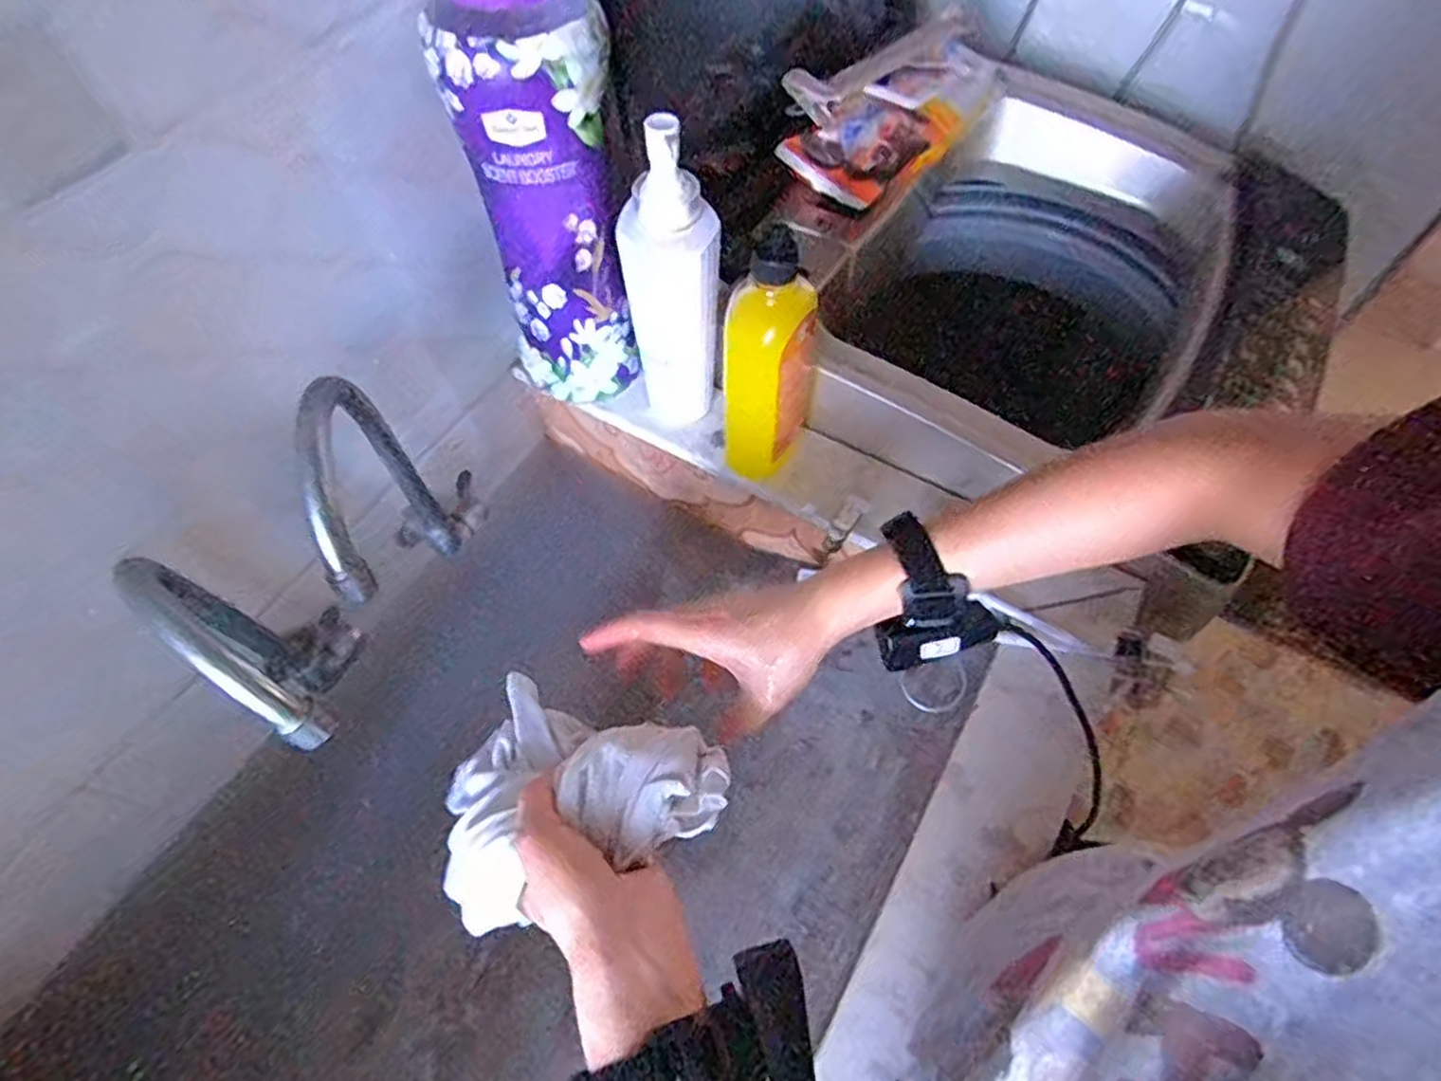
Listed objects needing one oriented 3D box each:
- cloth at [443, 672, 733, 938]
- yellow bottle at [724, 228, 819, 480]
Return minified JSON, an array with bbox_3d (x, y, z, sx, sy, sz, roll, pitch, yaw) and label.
[{"bbox_3d":[-0.088,0.151,0.406,0.160,0.076,0.129,21,62,12],"label":"cloth"},{"bbox_3d":[0.037,-0.131,0.549,0.070,0.174,0.075,1,60,1],"label":"yellow bottle"}]

